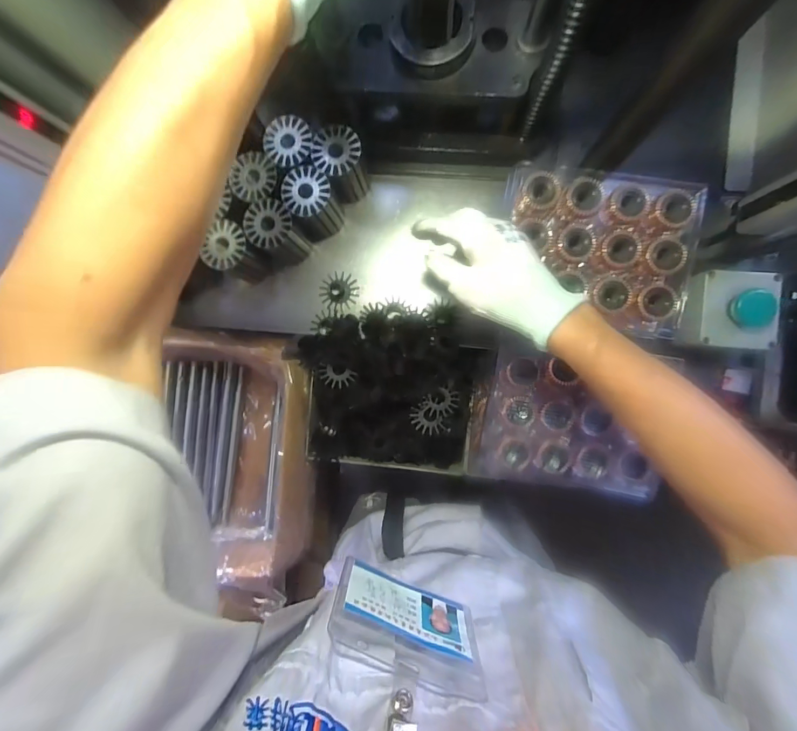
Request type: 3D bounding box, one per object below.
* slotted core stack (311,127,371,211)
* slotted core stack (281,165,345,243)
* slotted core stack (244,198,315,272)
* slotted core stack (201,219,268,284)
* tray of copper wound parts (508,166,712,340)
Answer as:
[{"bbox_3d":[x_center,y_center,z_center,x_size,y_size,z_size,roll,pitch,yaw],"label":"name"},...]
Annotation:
[{"bbox_3d":[-0.061,-0.222,0.483,0.053,0.083,0.058,-34,87,5],"label":"slotted core stack"},{"bbox_3d":[-0.093,-0.182,0.487,0.059,0.081,0.060,-12,89,5],"label":"slotted core stack"},{"bbox_3d":[-0.139,-0.149,0.491,0.059,0.084,0.057,0,91,6],"label":"slotted core stack"},{"bbox_3d":[-0.186,-0.128,0.494,0.051,0.082,0.055,34,94,4],"label":"slotted core stack"},{"bbox_3d":[0.202,-0.115,0.426,0.186,0.032,0.152,5,91,5],"label":"tray of copper wound parts"}]

